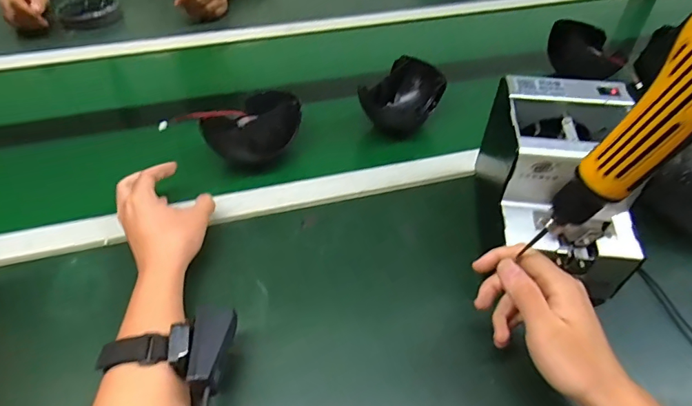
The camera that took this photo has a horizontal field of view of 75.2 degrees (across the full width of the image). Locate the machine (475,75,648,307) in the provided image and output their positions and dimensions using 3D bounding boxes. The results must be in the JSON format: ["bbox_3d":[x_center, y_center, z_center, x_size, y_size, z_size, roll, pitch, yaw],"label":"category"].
[{"bbox_3d":[0.219,-0.025,0.474,0.131,0.142,0.189,2,46,2],"label":"machine"}]

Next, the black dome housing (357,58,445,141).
[{"bbox_3d":[0.085,-0.150,0.653,0.088,0.066,0.113,26,51,23],"label":"black dome housing"}]

